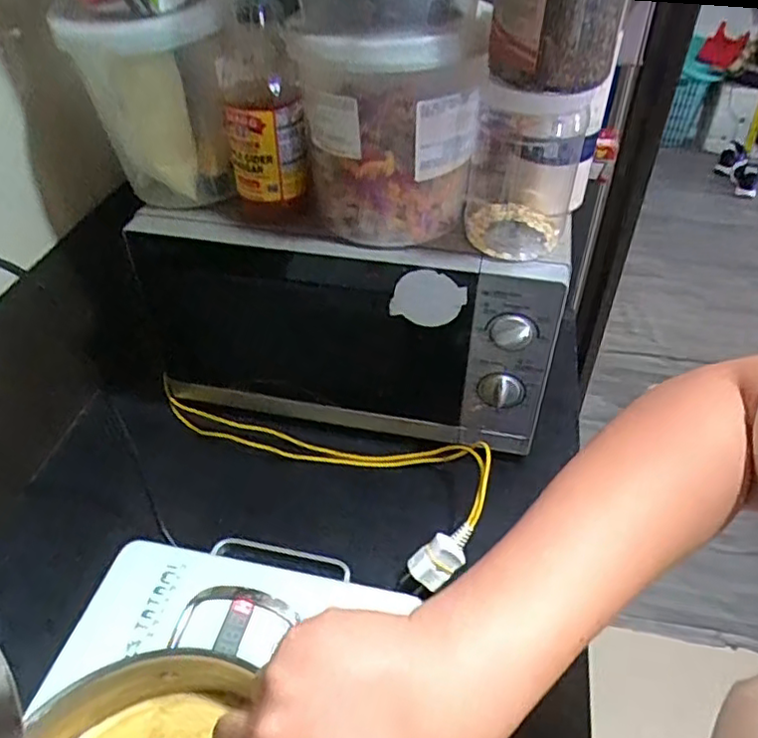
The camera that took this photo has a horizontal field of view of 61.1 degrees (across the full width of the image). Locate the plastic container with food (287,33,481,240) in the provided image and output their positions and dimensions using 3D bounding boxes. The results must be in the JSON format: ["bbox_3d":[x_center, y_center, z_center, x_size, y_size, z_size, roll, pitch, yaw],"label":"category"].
[{"bbox_3d":[0.008,-0.216,0.586,0.151,0.166,0.123,2,42,2],"label":"plastic container with food"}]

